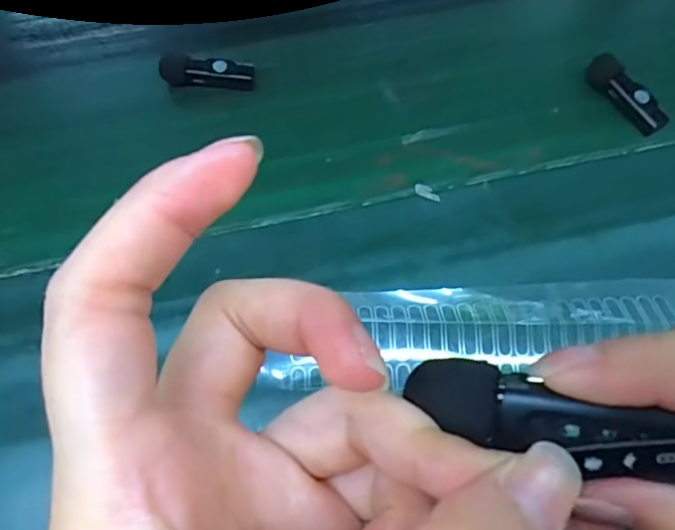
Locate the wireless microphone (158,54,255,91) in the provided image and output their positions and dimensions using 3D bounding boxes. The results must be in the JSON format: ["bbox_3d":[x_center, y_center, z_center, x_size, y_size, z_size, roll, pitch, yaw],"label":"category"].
[{"bbox_3d":[-0.090,-0.132,0.401,0.065,0.016,0.017,8,65,5],"label":"wireless microphone"}]

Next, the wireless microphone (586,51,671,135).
[{"bbox_3d":[0.190,-0.114,0.386,0.018,0.018,0.066,-24,67,-10],"label":"wireless microphone"}]

